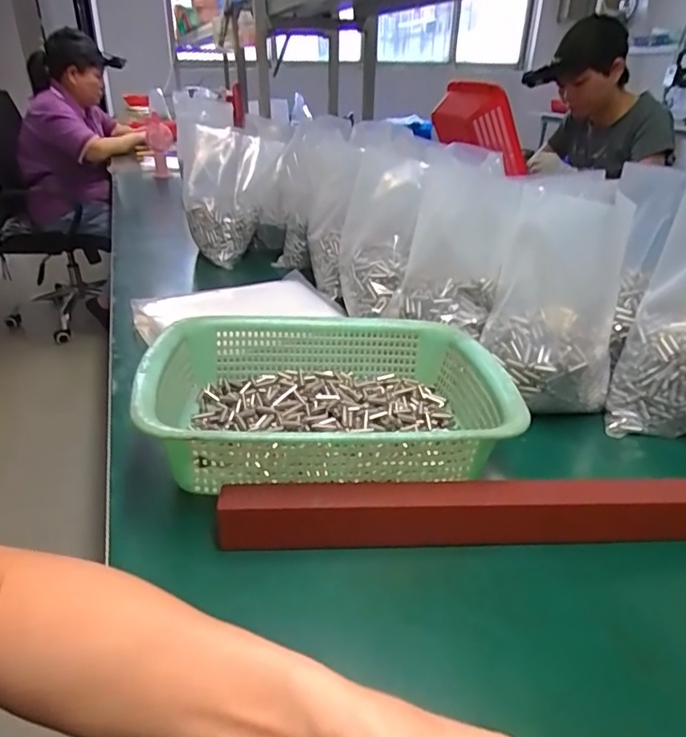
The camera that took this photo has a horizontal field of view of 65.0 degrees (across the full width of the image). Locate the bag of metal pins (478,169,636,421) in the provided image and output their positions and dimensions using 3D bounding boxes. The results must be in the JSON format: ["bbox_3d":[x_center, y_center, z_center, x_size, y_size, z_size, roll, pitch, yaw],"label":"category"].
[{"bbox_3d":[0.212,-0.074,0.531,0.122,0.200,0.136,11,31,17],"label":"bag of metal pins"}]

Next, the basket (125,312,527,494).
[{"bbox_3d":[-0.013,0.023,0.470,0.291,0.091,0.219,-4,30,-9],"label":"basket"}]

